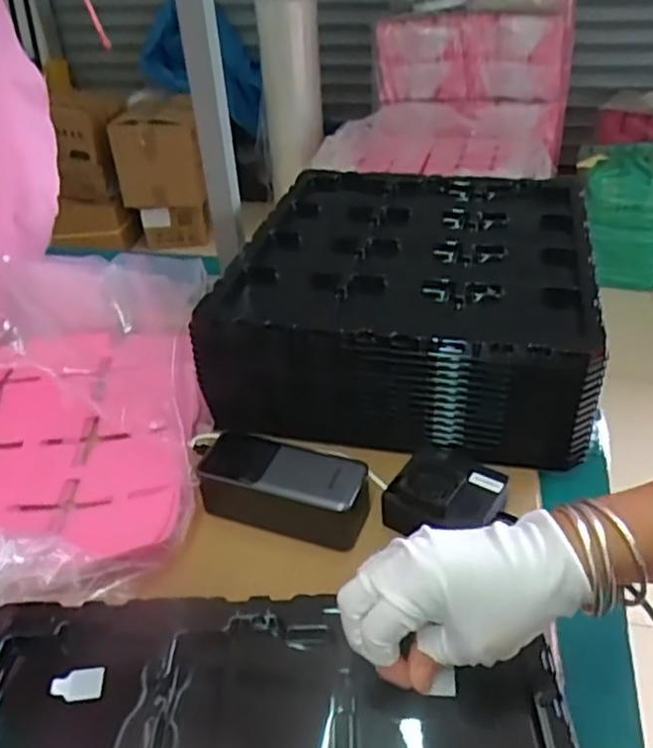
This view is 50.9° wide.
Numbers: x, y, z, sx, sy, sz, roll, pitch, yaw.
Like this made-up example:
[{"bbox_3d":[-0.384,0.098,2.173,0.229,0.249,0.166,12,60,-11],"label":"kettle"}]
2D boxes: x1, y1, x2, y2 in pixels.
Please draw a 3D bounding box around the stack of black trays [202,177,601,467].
[{"bbox_3d":[0.091,-0.093,0.714,0.326,0.112,0.372,6,37,12],"label":"stack of black trays"}]

